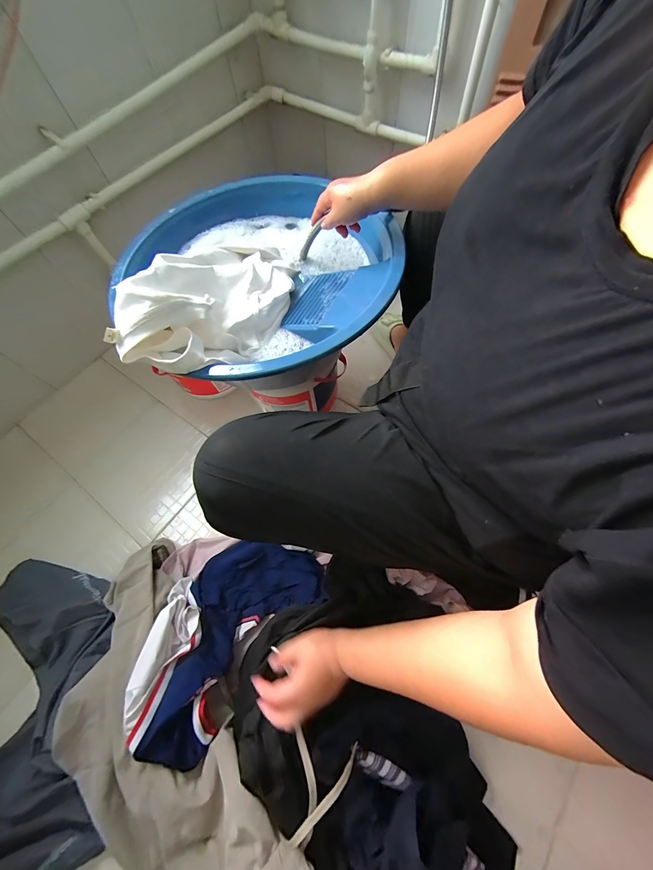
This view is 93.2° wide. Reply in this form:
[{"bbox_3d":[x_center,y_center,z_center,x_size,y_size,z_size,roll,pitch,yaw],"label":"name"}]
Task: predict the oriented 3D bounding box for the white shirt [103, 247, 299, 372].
[{"bbox_3d":[-0.167,-0.223,0.484,0.139,0.138,0.333,23,69,13],"label":"white shirt"}]

